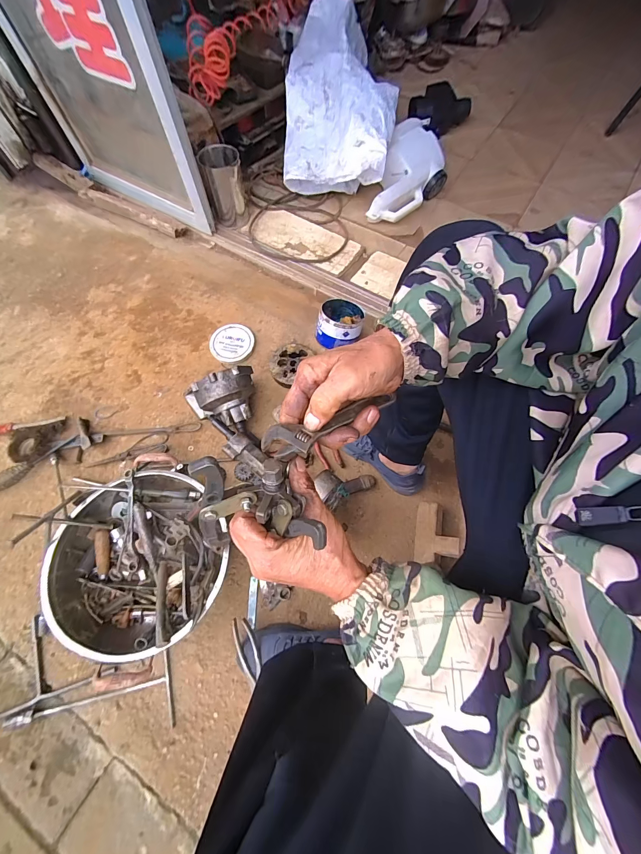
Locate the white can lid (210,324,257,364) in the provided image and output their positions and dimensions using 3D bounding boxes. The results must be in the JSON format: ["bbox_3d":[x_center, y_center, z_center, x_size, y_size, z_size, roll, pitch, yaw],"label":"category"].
[{"bbox_3d":[-0.255,-0.242,0.943,0.116,0.016,0.134,11,67,7],"label":"white can lid"}]

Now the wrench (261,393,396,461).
[{"bbox_3d":[0.013,-0.005,0.307,0.141,0.008,0.036,-22,66,-25],"label":"wrench"}]

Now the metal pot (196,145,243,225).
[{"bbox_3d":[-0.356,-0.906,1.247,0.142,0.202,0.177,-13,68,-6],"label":"metal pot"}]

